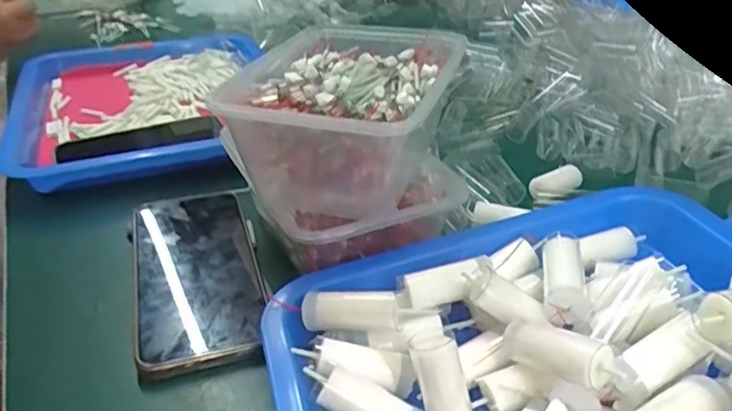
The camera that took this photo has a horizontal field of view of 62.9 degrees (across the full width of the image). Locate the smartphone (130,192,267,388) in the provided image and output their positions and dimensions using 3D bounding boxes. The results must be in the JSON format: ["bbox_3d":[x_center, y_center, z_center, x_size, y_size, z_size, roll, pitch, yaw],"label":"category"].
[{"bbox_3d":[-0.111,0.041,0.387,0.078,0.011,0.162,-13,36,-16],"label":"smartphone"}]

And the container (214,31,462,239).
[{"bbox_3d":[-0.007,-0.045,0.387,0.119,0.099,0.181,9,33,16],"label":"container"}]

